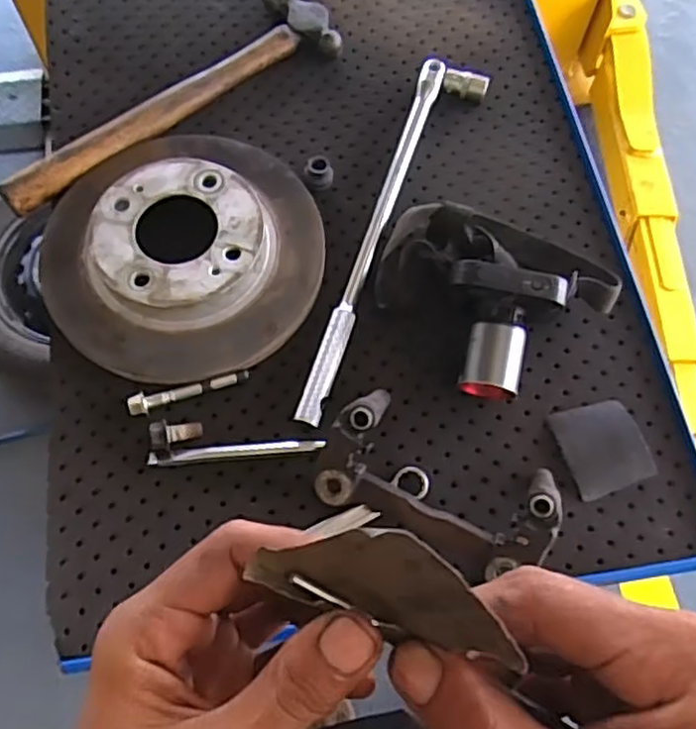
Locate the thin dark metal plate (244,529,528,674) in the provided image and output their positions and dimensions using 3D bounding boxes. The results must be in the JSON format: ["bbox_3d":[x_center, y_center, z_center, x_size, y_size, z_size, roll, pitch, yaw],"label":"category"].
[{"bbox_3d":[0.012,0.070,0.203,0.058,0.057,0.009,44,47,-21],"label":"thin dark metal plate"}]

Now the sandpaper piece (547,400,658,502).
[{"bbox_3d":[0.189,0.060,0.510,0.060,0.015,0.065,-17,68,-7],"label":"sandpaper piece"}]

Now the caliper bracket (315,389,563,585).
[{"bbox_3d":[0.062,0.084,0.474,0.166,0.052,0.092,21,68,8],"label":"caliper bracket"}]

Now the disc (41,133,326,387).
[{"bbox_3d":[-0.133,-0.099,0.558,0.215,0.039,0.232,0,67,0],"label":"disc"}]

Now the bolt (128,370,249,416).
[{"bbox_3d":[-0.119,0.021,0.520,0.090,0.015,0.014,-16,68,-7],"label":"bolt"}]

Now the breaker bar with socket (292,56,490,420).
[{"bbox_3d":[0.044,-0.112,0.573,0.061,0.019,0.362,17,68,7],"label":"breaker bar with socket"}]

